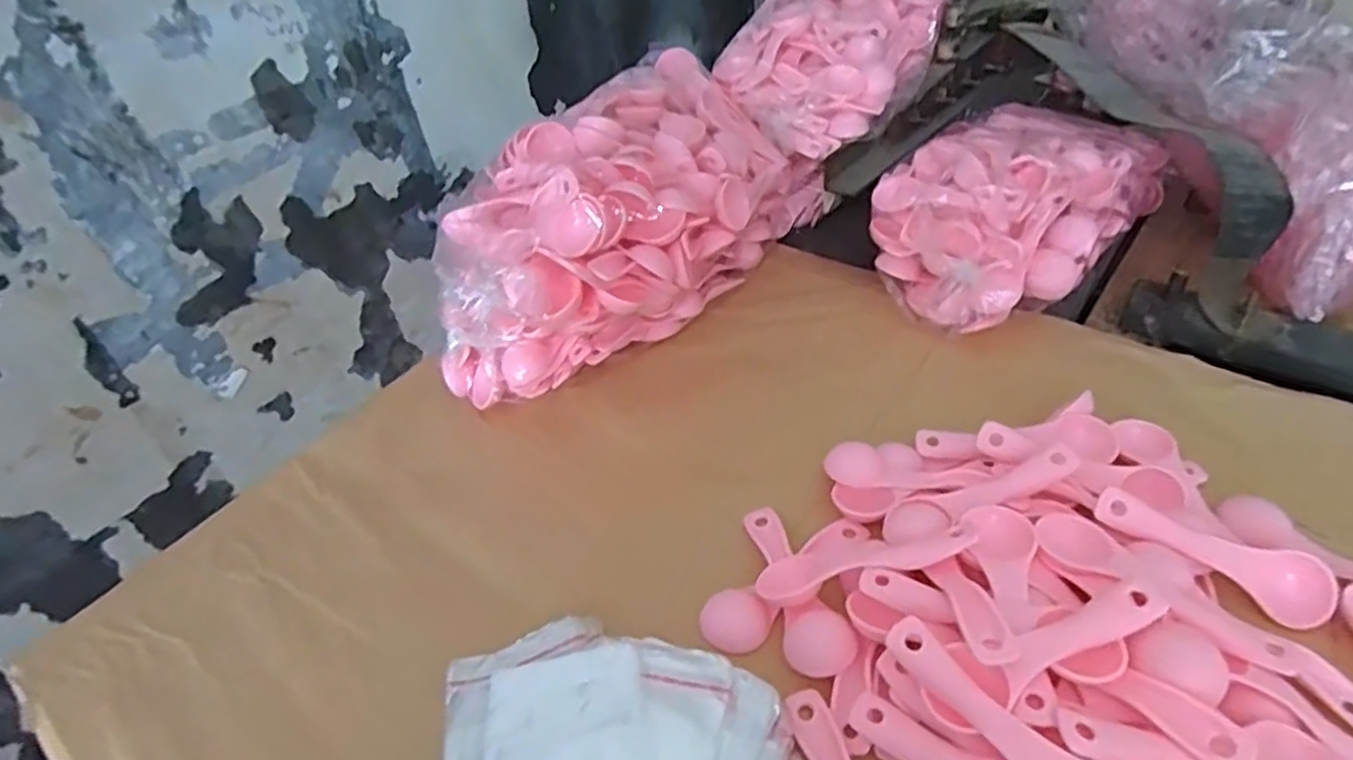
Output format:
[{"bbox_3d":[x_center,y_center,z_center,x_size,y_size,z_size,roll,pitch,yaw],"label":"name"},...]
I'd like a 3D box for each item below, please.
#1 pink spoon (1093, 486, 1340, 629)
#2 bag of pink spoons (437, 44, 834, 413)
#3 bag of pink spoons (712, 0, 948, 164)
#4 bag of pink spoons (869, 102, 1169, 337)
[{"bbox_3d":[0.268,0.086,0.362,0.111,0.019,0.029,25,46,12],"label":"pink spoon"},{"bbox_3d":[-0.026,-0.124,0.569,0.162,0.155,0.336,16,44,26],"label":"bag of pink spoons"},{"bbox_3d":[0.146,-0.302,0.693,0.168,0.105,0.281,30,65,11],"label":"bag of pink spoons"},{"bbox_3d":[0.285,-0.150,0.601,0.280,0.099,0.160,-34,46,-30],"label":"bag of pink spoons"}]

